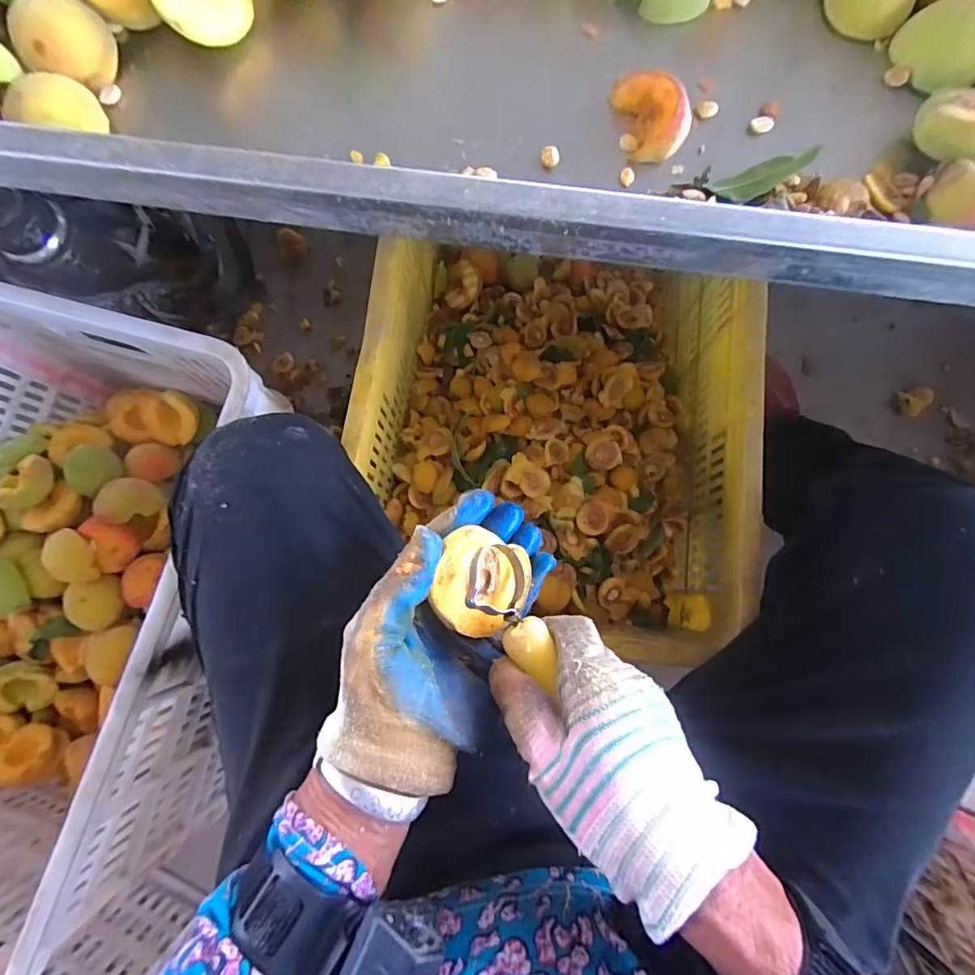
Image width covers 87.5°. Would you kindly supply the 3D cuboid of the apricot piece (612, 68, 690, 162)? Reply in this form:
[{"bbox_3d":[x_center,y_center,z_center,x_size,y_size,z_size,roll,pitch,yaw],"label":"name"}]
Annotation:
[{"bbox_3d":[0.103,-0.245,0.333,0.059,0.025,0.039,40,83,6],"label":"apricot piece"}]

